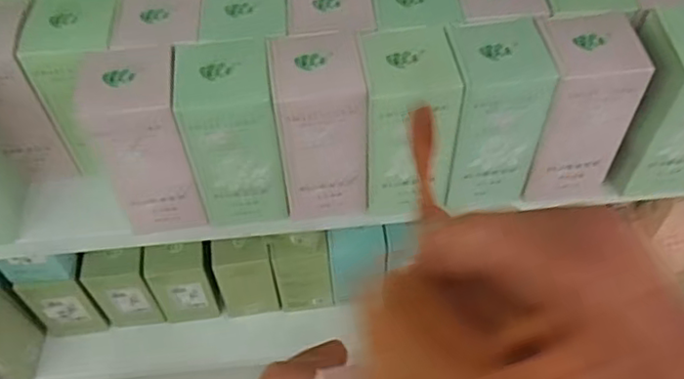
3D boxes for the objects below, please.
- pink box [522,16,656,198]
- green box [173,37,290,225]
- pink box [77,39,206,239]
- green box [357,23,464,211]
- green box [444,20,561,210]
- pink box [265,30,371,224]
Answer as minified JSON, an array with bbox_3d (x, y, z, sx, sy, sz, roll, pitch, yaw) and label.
[{"bbox_3d":[0.177,-0.059,0.492,0.065,0.130,0.068,-1,55,1],"label":"pink box"},{"bbox_3d":[-0.079,-0.040,0.485,0.063,0.128,0.067,-6,55,-2],"label":"green box"},{"bbox_3d":[-0.141,-0.035,0.480,0.059,0.132,0.066,-9,55,-4],"label":"pink box"},{"bbox_3d":[0.048,-0.051,0.486,0.062,0.127,0.072,-6,55,-2],"label":"green box"},{"bbox_3d":[0.112,-0.054,0.493,0.065,0.132,0.069,-1,55,1],"label":"green box"},{"bbox_3d":[-0.015,-0.045,0.486,0.062,0.131,0.066,-6,55,-3],"label":"pink box"}]

